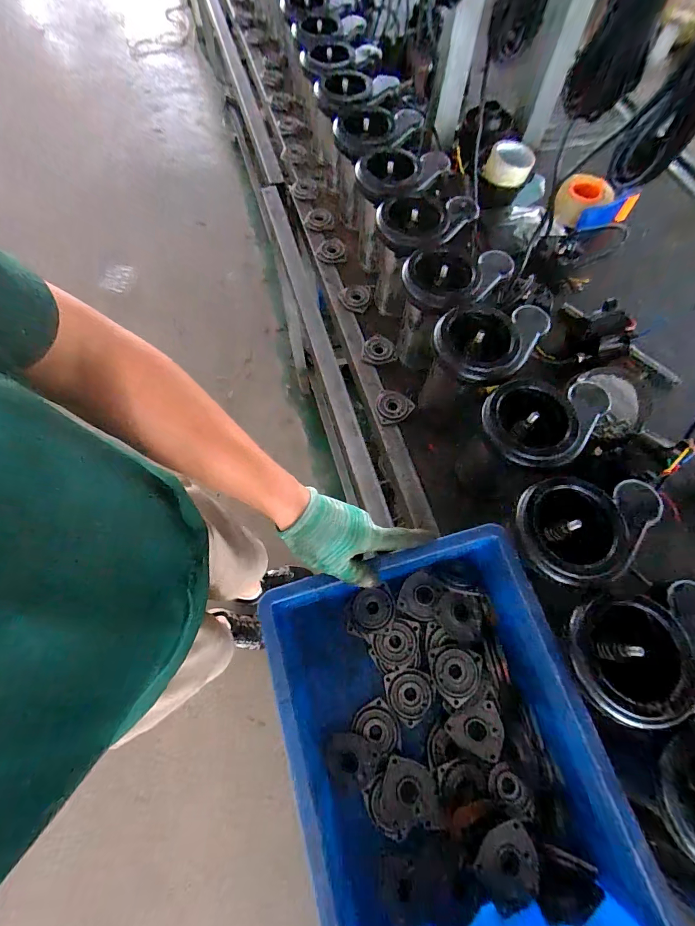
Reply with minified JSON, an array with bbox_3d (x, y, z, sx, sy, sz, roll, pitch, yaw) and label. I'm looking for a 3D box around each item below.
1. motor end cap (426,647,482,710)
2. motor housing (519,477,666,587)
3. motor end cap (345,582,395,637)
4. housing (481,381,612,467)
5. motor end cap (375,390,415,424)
[{"bbox_3d":[0.134,0.263,0.468,0.062,0.012,0.063,5,67,1],"label":"motor end cap"},{"bbox_3d":[0.273,0.078,0.436,0.158,0.060,0.115,-8,68,-4],"label":"motor housing"},{"bbox_3d":[0.032,0.204,0.517,0.069,0.022,0.060,-12,63,10],"label":"motor end cap"},{"bbox_3d":[0.249,-0.044,0.497,0.122,0.082,0.145,26,69,9],"label":"housing"},{"bbox_3d":[0.081,-0.102,0.665,0.063,0.015,0.062,0,67,-1],"label":"motor end cap"}]

